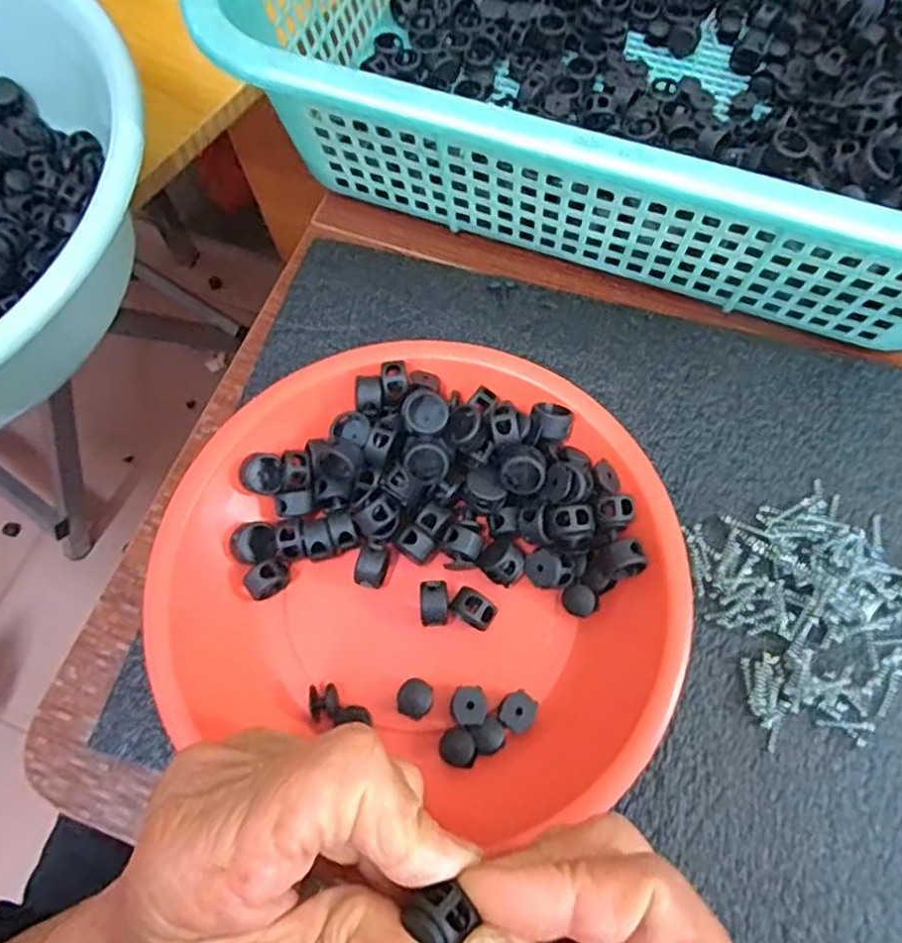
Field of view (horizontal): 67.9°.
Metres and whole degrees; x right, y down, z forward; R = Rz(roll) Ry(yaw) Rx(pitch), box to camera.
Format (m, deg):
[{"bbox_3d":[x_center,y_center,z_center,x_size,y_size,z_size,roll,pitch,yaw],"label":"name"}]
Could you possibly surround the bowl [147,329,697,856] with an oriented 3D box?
[{"bbox_3d":[-0.007,0.031,0.260,0.191,0.034,0.170,18,72,8],"label":"bowl"}]

